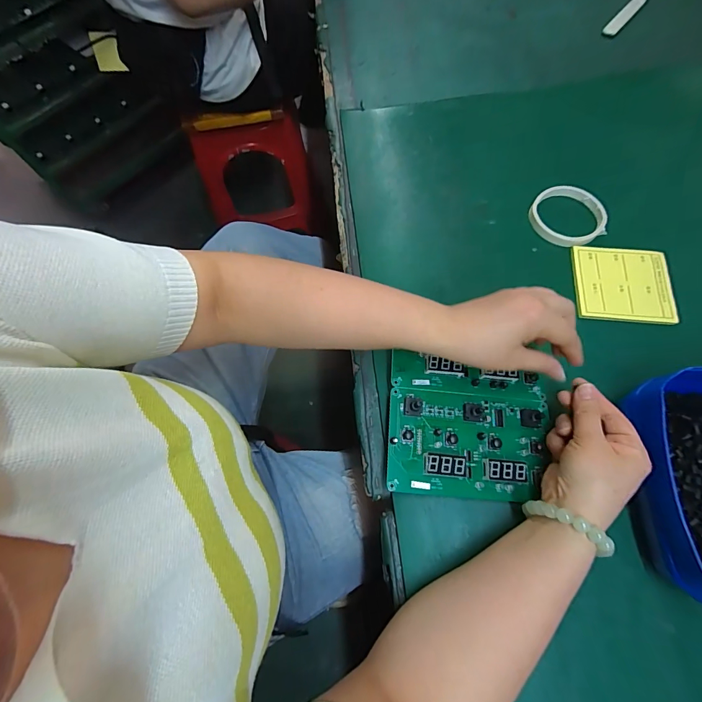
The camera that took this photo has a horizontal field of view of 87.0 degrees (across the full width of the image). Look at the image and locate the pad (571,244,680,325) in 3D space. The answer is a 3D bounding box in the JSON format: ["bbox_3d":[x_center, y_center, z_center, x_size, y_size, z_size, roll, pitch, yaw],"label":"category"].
[{"bbox_3d":[0.328,-0.079,0.444,0.112,0.009,0.098,7,69,5],"label":"pad"}]

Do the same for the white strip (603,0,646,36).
[{"bbox_3d":[0.460,-0.563,0.622,0.022,0.007,0.114,38,75,15],"label":"white strip"}]

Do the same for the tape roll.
[{"bbox_3d":[0.280,-0.173,0.477,0.089,0.014,0.087,-1,69,2],"label":"tape roll"}]

